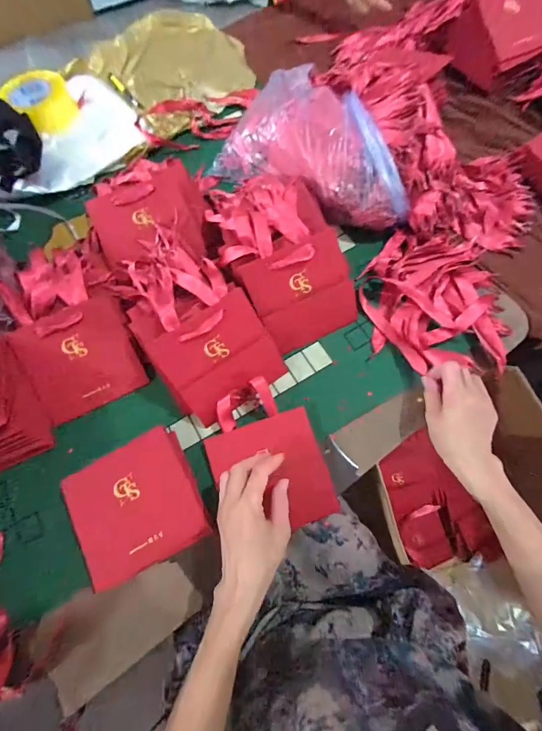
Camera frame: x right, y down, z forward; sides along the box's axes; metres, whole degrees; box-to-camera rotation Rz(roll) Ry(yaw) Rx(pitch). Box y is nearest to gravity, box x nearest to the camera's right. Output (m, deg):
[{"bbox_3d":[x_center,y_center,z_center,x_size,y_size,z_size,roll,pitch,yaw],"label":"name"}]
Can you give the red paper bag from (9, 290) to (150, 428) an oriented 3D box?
[{"bbox_3d":[-0.264,-0.011,0.472,0.141,0.019,0.148,-21,102,-13],"label":"red paper bag"}]

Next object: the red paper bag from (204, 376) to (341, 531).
[{"bbox_3d":[-0.006,0.113,0.426,0.139,0.032,0.182,-16,70,-6],"label":"red paper bag"}]

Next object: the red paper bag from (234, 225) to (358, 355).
[{"bbox_3d":[0.048,-0.101,0.472,0.152,0.015,0.135,-28,113,-13],"label":"red paper bag"}]

